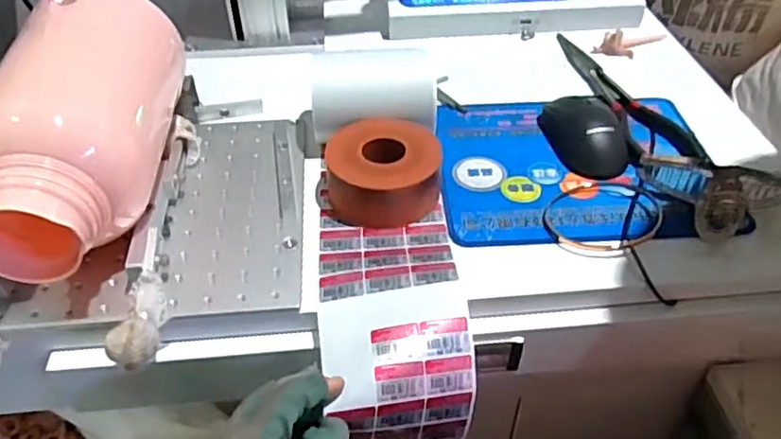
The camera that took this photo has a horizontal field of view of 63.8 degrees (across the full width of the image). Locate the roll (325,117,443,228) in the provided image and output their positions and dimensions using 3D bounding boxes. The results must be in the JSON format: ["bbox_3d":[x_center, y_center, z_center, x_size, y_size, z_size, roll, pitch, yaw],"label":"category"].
[{"bbox_3d":[-0.006,-0.041,0.541,0.099,0.049,0.087,4,43,5],"label":"roll"}]

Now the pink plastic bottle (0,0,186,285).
[{"bbox_3d":[-0.240,-0.078,0.491,0.108,0.106,0.260,3,57,5],"label":"pink plastic bottle"}]

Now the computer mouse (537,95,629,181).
[{"bbox_3d":[0.185,-0.084,0.593,0.063,0.038,0.099,-5,43,-5],"label":"computer mouse"}]

